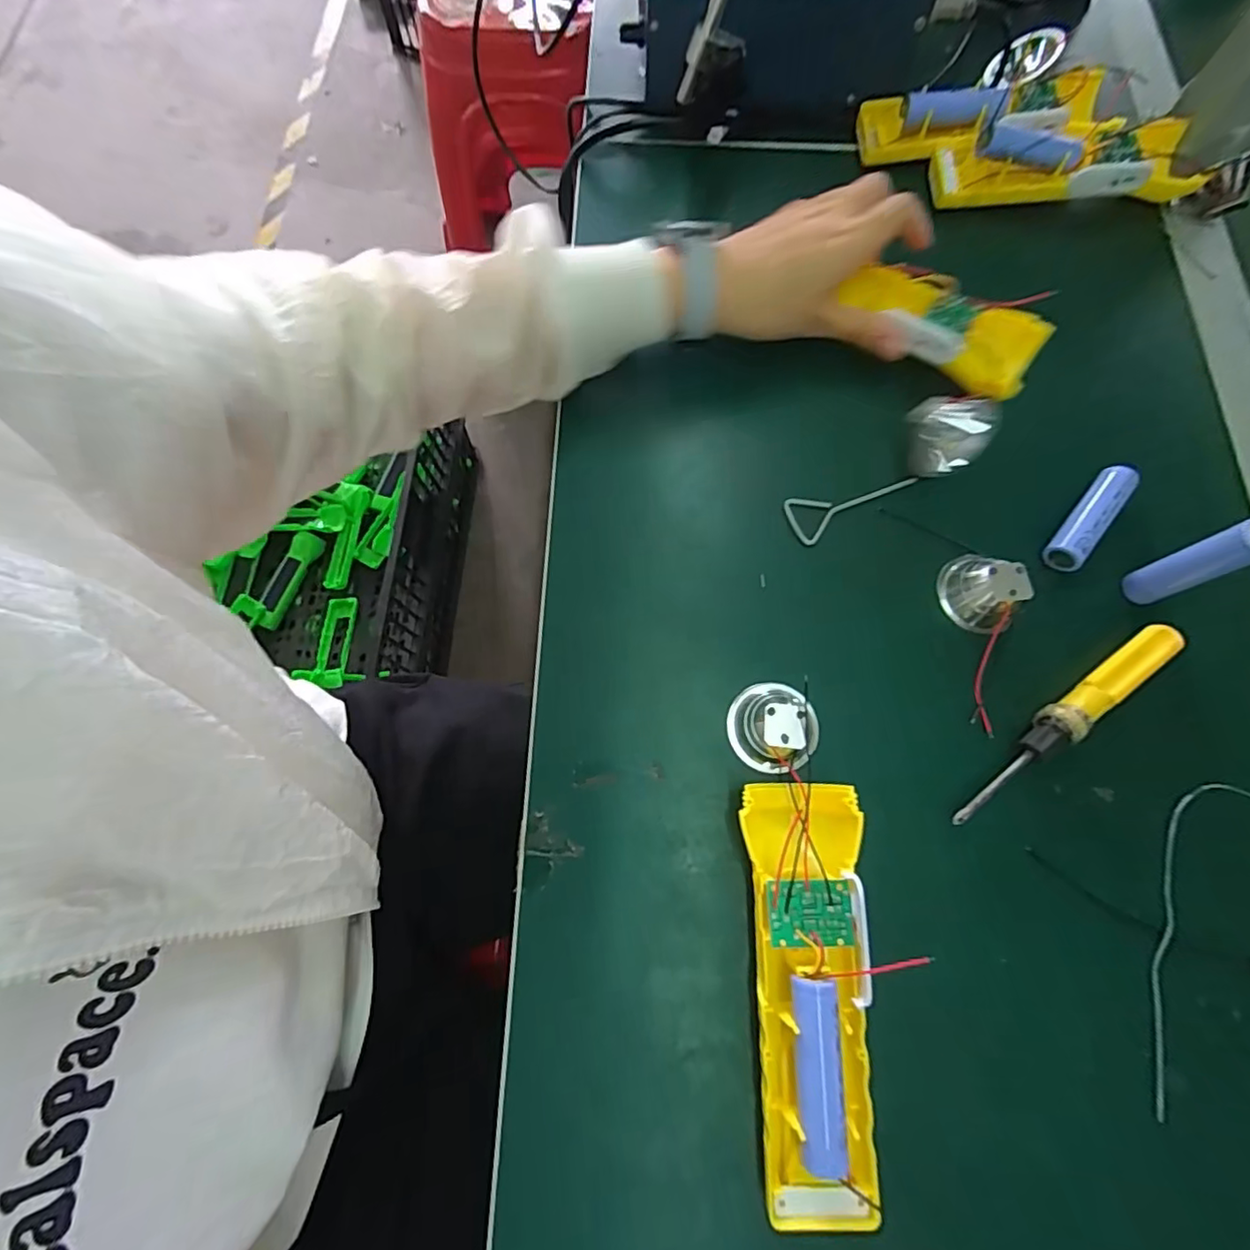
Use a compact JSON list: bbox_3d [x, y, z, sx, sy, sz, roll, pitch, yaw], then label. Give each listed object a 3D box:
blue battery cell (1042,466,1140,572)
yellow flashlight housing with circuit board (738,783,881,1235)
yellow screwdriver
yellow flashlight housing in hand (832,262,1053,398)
[{"bbox_3d":[0.252,-0.058,0.313,0.019,0.018,0.067,42,77,11],"label":"blue battery cell"},{"bbox_3d":[0.078,0.152,0.242,0.047,0.031,0.161,-1,73,-1],"label":"yellow flashlight housing with circuit board"},{"bbox_3d":[0.214,0.047,0.281,0.149,0.015,0.019,-34,76,-10],"label":"yellow screwdriver"},{"bbox_3d":[0.186,-0.175,0.332,0.115,0.019,0.051,28,74,-1],"label":"yellow flashlight housing in hand"}]

